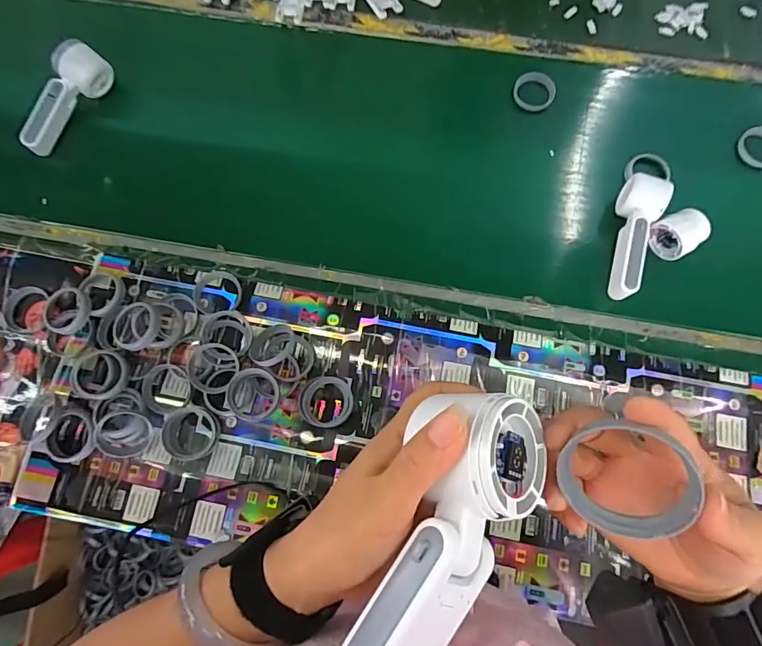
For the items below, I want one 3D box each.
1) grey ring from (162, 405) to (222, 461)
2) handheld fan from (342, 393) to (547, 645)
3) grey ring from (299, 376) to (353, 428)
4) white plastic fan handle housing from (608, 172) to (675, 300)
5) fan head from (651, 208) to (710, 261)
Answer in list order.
[{"bbox_3d":[-0.222,0.130,0.526,0.063,0.015,0.061,0,75,0],"label":"grey ring"},{"bbox_3d":[0.021,0.104,0.199,0.065,0.044,0.158,29,83,8],"label":"handheld fan"},{"bbox_3d":[-0.065,0.094,0.533,0.062,0.011,0.061,0,75,0],"label":"grey ring"},{"bbox_3d":[0.335,-0.113,0.583,0.051,0.038,0.165,14,76,4],"label":"white plastic fan handle housing"},{"bbox_3d":[0.389,-0.118,0.584,0.047,0.049,0.053,-34,77,-8],"label":"fan head"}]

